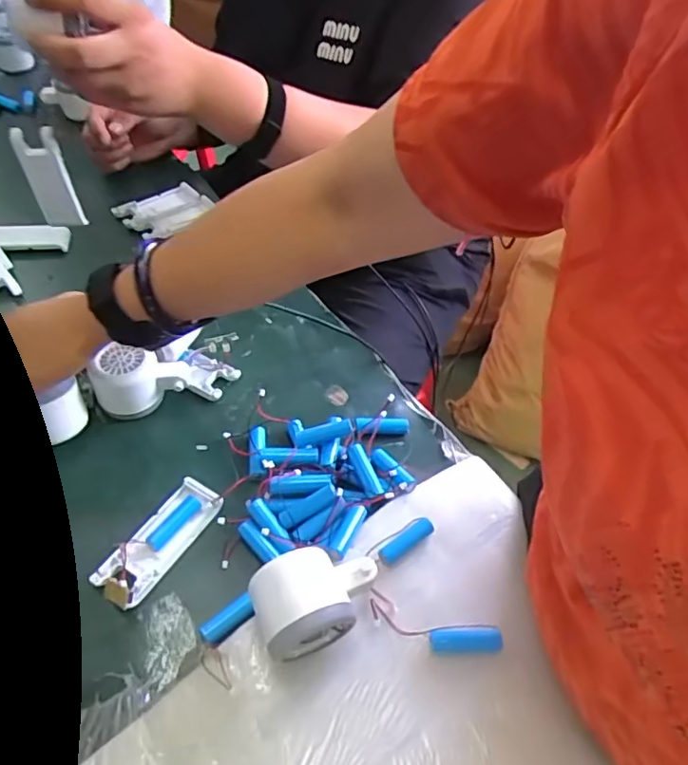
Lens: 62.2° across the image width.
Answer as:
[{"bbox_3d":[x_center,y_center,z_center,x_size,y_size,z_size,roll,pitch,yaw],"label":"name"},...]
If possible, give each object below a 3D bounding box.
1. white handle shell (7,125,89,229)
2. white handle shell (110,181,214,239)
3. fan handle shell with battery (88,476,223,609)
[{"bbox_3d":[-0.296,-0.204,0.575,0.046,0.107,0.010,6,49,1],"label":"white handle shell"},{"bbox_3d":[-0.224,-0.213,0.710,0.097,0.020,0.063,-36,60,-29],"label":"white handle shell"},{"bbox_3d":[-0.140,0.120,0.438,0.043,0.017,0.104,29,54,20],"label":"fan handle shell with battery"}]

